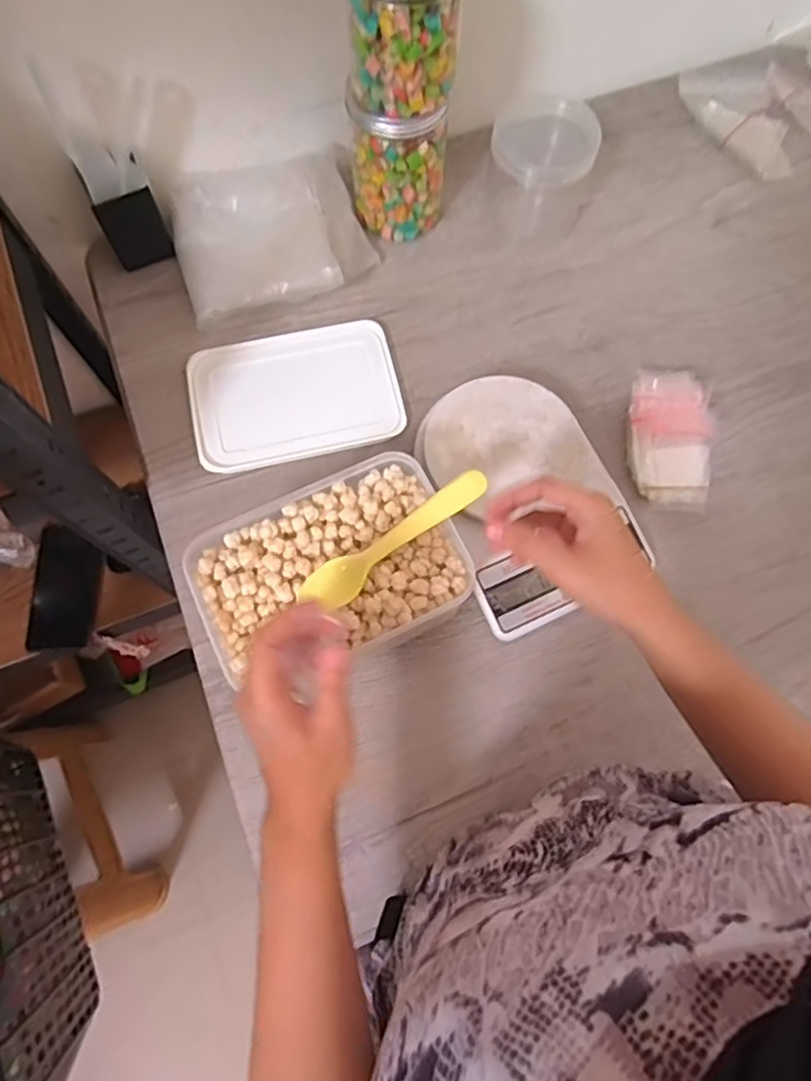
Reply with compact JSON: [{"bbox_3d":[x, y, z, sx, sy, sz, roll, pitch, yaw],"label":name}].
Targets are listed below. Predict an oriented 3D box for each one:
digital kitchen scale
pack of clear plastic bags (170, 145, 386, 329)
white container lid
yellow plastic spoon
[{"bbox_3d":[0.099,-0.038,0.523,0.147,0.043,0.202,-26,74,-8],"label":"digital kitchen scale"},{"bbox_3d":[-0.126,-0.288,0.596,0.184,0.056,0.156,-20,73,-7],"label":"pack of clear plastic bags"},{"bbox_3d":[-0.100,-0.135,0.571,0.186,0.013,0.125,-12,72,-4],"label":"white container lid"},{"bbox_3d":[-0.006,0.000,0.433,0.149,0.015,0.027,-36,75,-11],"label":"yellow plastic spoon"}]

